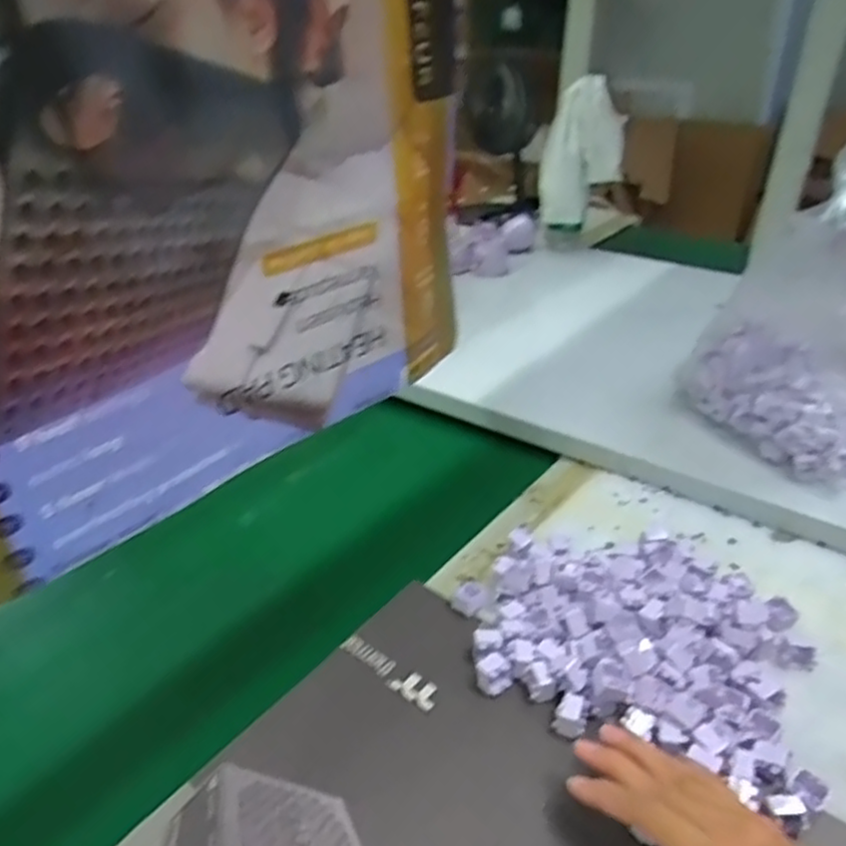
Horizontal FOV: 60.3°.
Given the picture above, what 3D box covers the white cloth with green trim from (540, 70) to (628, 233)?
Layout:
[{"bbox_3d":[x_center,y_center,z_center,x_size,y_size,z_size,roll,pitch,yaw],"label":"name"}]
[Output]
[{"bbox_3d":[0.236,-0.420,1.141,0.045,0.224,0.141,-4,18,-34],"label":"white cloth with green trim"}]

